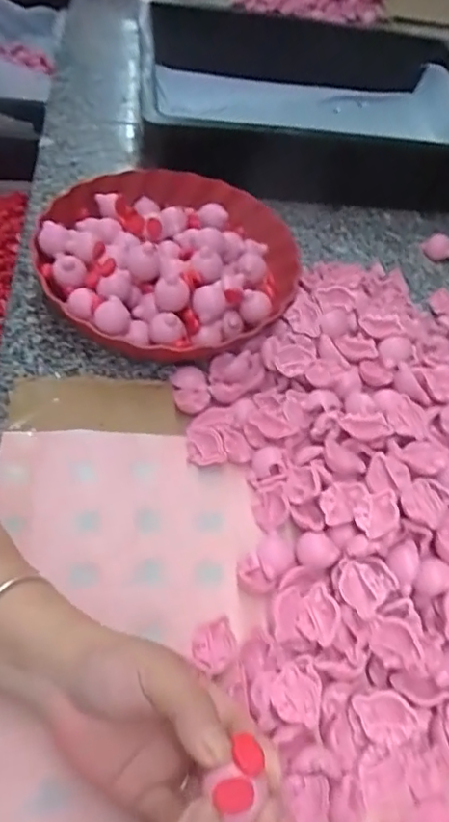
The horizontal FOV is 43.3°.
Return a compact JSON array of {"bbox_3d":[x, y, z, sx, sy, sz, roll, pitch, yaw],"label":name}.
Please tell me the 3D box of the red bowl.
[{"bbox_3d":[-0.049,-0.151,0.538,0.234,0.071,0.251,5,51,-6],"label":"red bowl"}]

